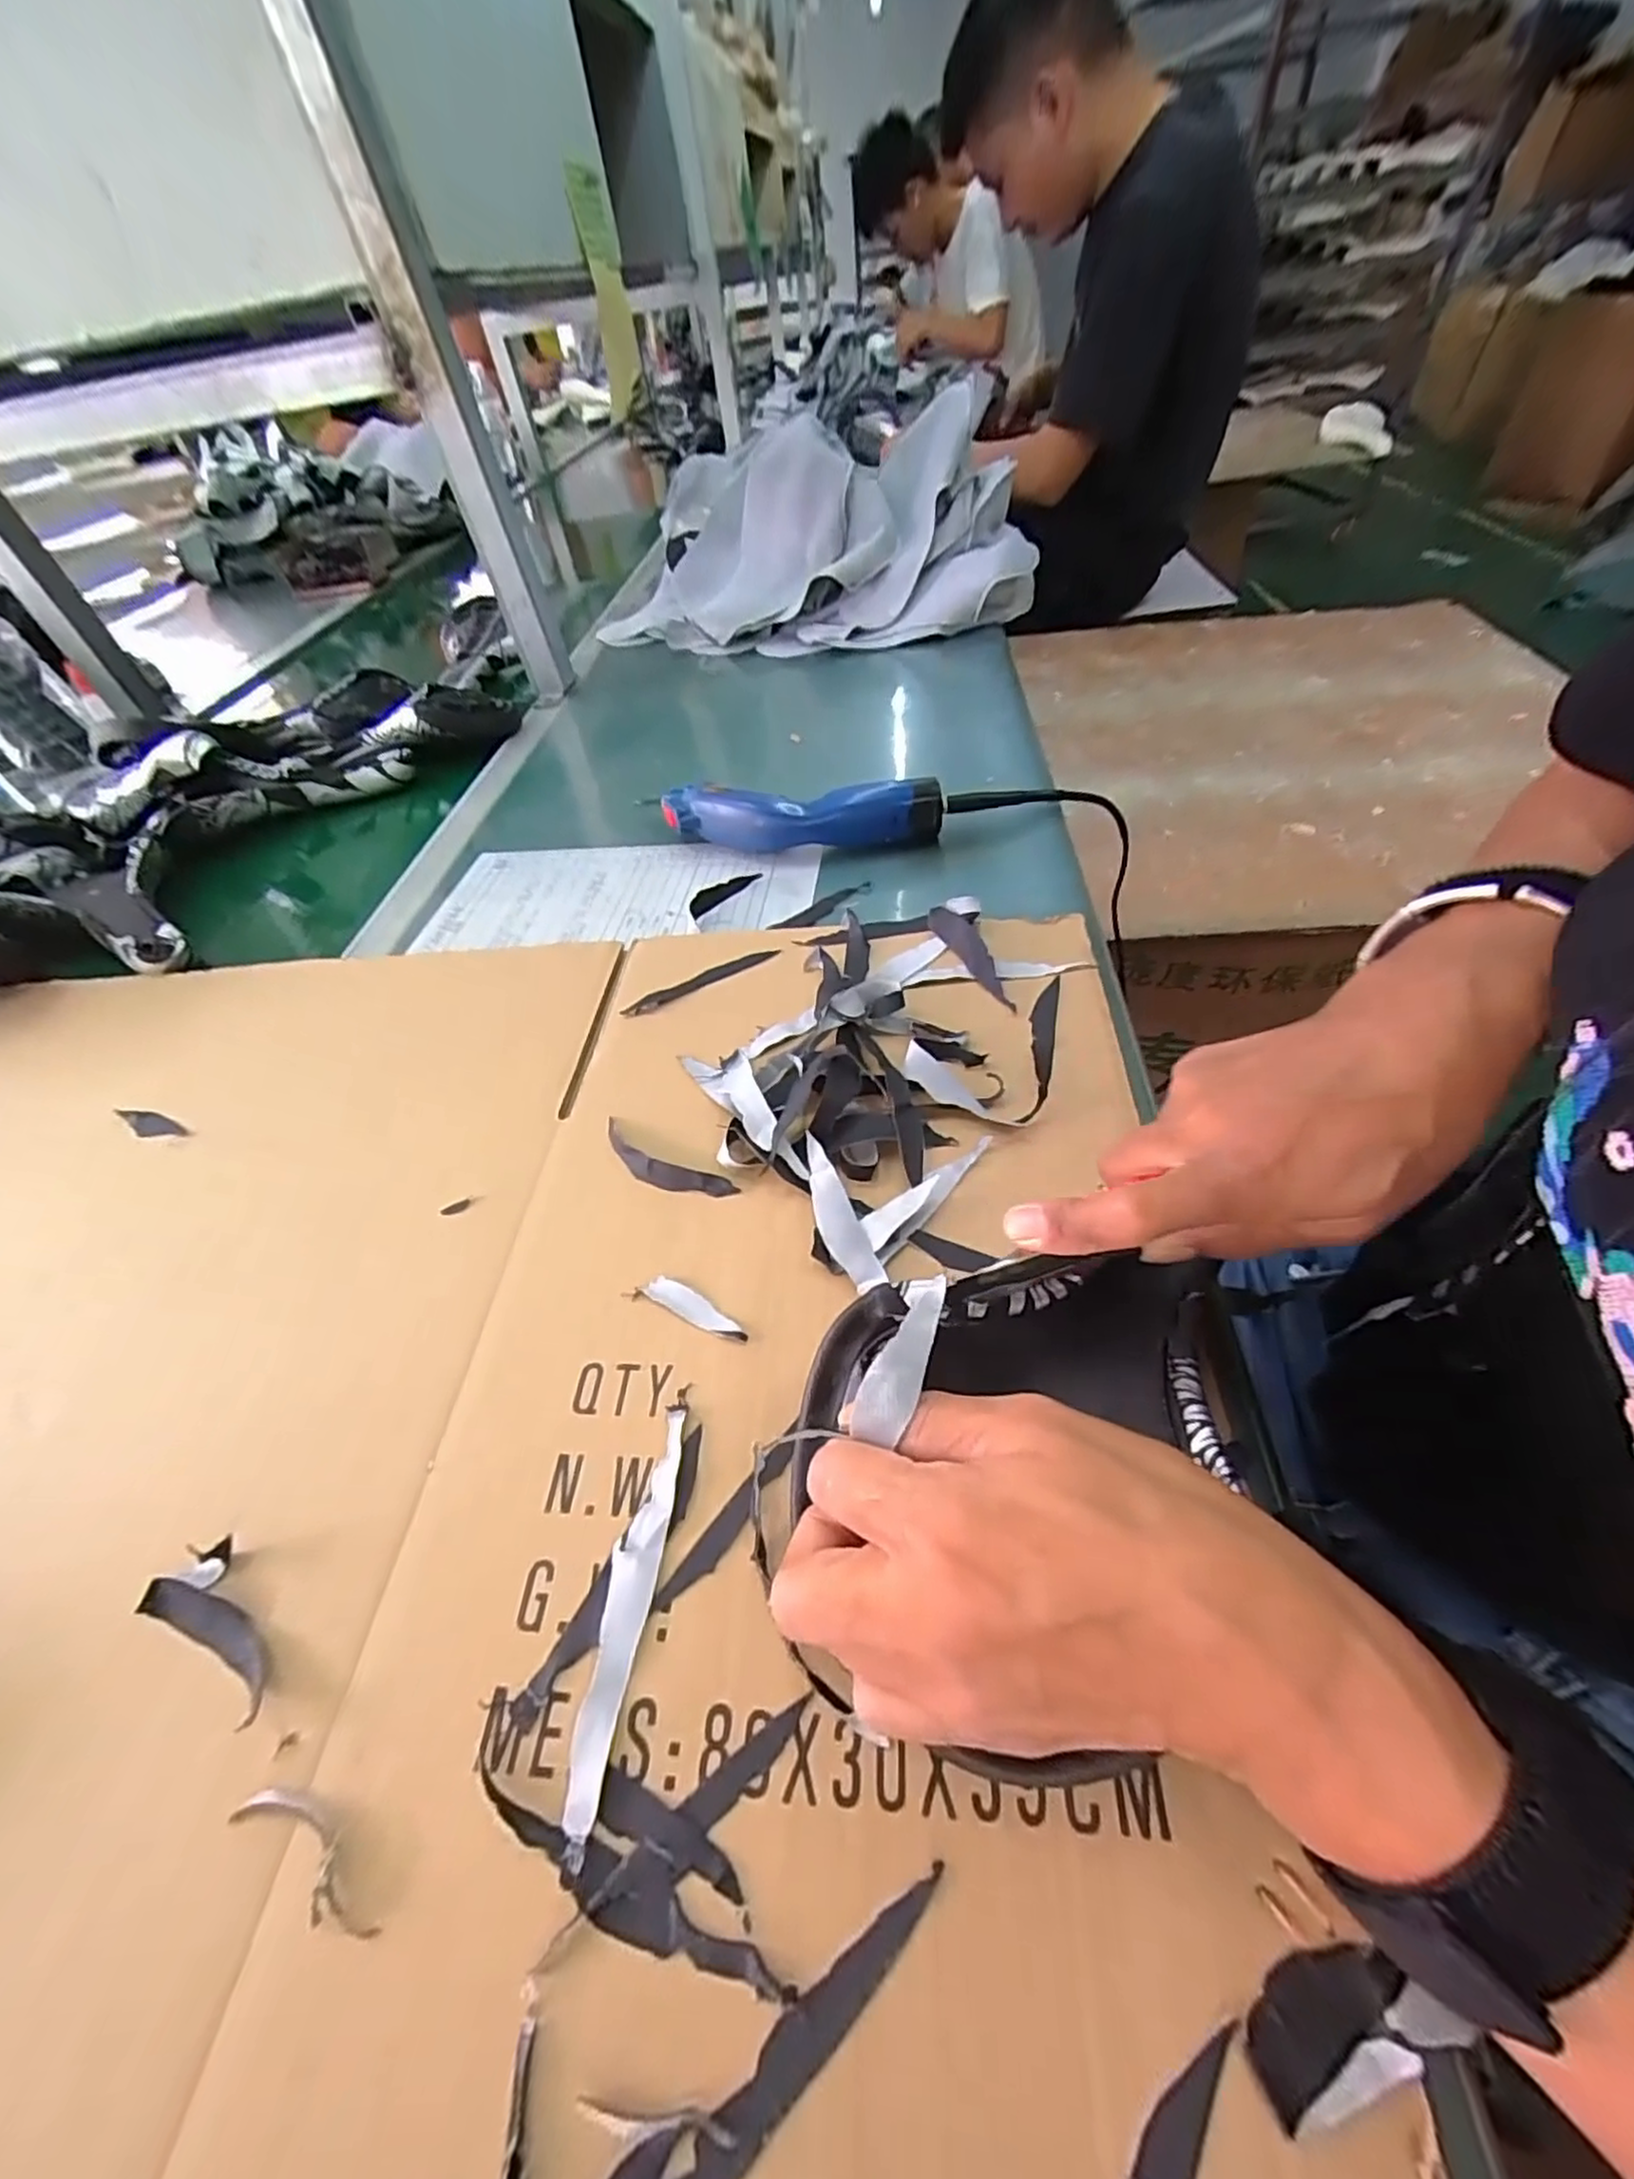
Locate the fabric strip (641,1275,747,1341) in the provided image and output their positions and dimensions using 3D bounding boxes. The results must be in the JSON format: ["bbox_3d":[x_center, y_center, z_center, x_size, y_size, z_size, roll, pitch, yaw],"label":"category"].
[{"bbox_3d":[-0.051,0.092,0.302,0.050,0.004,0.011,20,55,23],"label":"fabric strip"}]

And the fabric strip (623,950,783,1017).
[{"bbox_3d":[-0.070,-0.066,0.436,0.099,0.004,0.013,-26,51,-15],"label":"fabric strip"}]

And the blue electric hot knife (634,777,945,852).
[{"bbox_3d":[-0.019,-0.210,0.553,0.224,0.047,0.049,5,50,11],"label":"blue electric hot knife"}]

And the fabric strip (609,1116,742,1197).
[{"bbox_3d":[-0.077,0.035,0.350,0.083,0.012,0.020,23,56,24],"label":"fabric strip"}]

